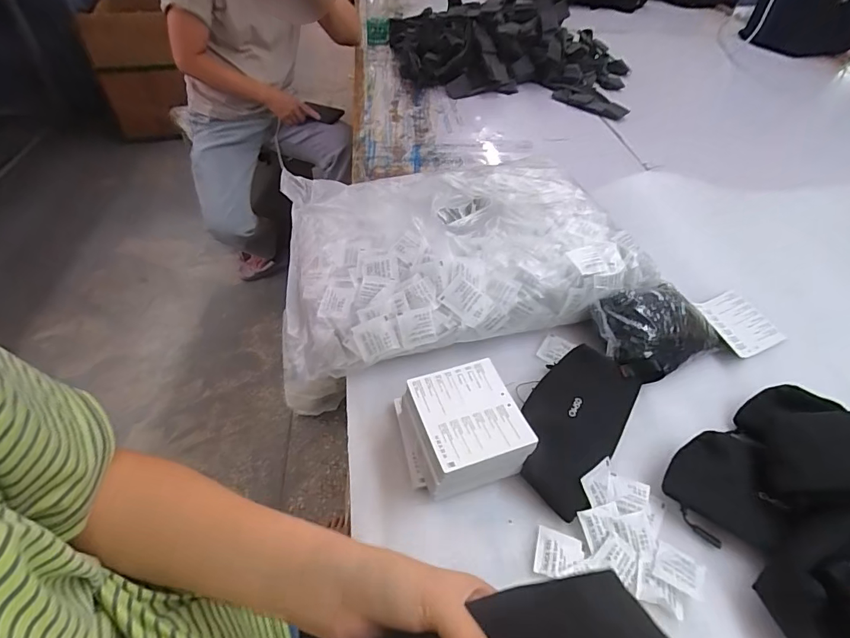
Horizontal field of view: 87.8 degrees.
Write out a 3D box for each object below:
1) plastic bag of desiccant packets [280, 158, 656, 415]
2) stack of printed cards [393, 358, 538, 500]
[{"bbox_3d":[0.016,-0.107,0.604,0.446,0.097,0.349,-13,48,-15],"label":"plastic bag of desiccant packets"},{"bbox_3d":[0.032,0.105,0.431,0.104,0.064,0.109,-12,48,-14],"label":"stack of printed cards"}]

